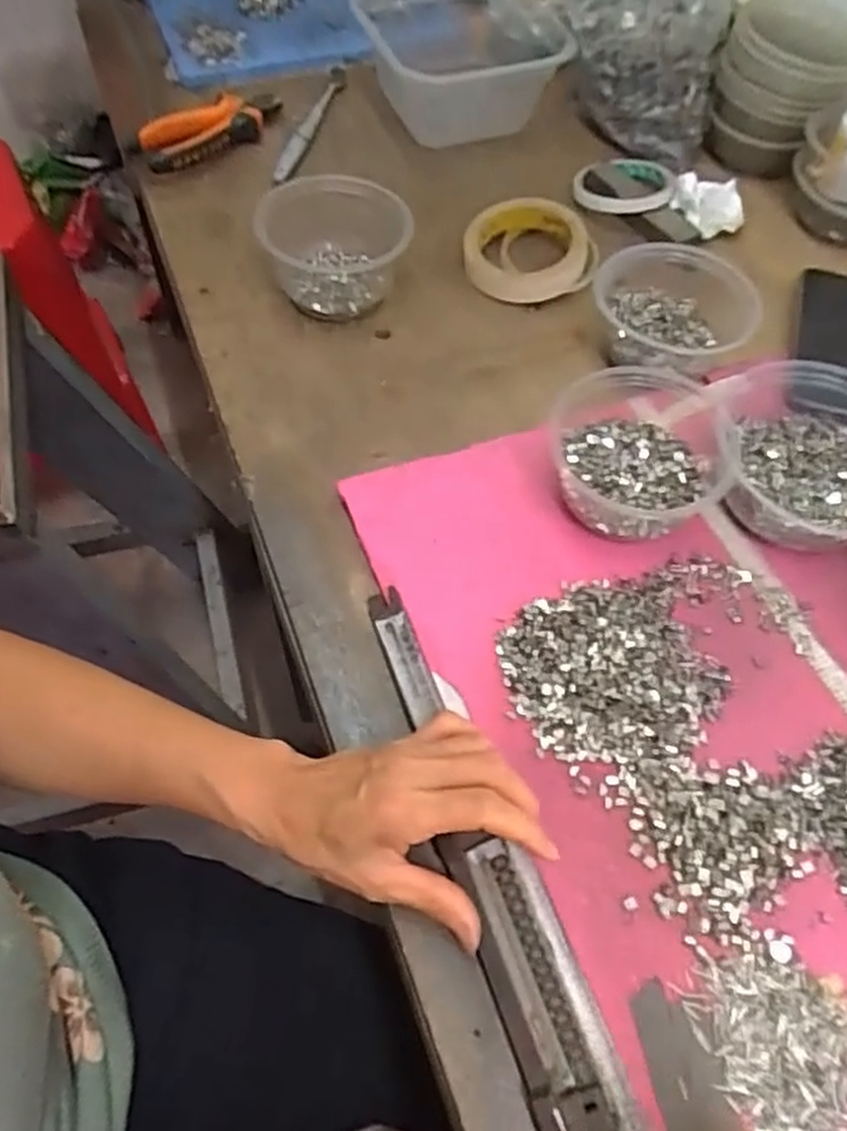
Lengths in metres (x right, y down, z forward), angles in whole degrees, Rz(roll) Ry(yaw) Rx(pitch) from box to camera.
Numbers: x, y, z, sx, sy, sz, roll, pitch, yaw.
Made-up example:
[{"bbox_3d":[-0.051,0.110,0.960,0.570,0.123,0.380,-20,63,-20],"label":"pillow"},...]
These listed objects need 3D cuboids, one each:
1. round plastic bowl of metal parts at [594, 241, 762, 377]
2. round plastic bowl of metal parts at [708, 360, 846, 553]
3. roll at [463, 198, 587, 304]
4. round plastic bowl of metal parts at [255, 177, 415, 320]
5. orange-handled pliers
[{"bbox_3d":[0.182,-0.194,0.599,0.108,0.042,0.106,1,59,-2],"label":"round plastic bowl of metal parts"},{"bbox_3d":[0.264,-0.071,0.513,0.135,0.048,0.129,-2,61,3],"label":"round plastic bowl of metal parts"},{"bbox_3d":[0.086,-0.259,0.656,0.094,0.030,0.094,1,59,-2],"label":"roll"},{"bbox_3d":[-0.070,-0.257,0.625,0.104,0.057,0.113,-2,61,3],"label":"round plastic bowl of metal parts"},{"bbox_3d":[-0.194,-0.398,0.720,0.142,0.030,0.061,-32,66,-20],"label":"orange-handled pliers"}]

